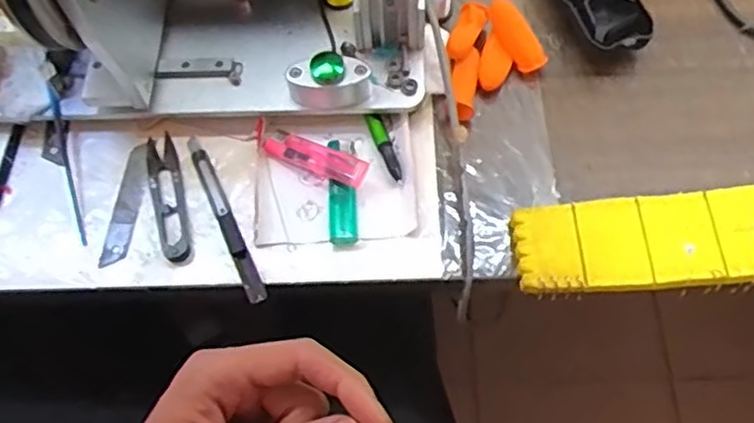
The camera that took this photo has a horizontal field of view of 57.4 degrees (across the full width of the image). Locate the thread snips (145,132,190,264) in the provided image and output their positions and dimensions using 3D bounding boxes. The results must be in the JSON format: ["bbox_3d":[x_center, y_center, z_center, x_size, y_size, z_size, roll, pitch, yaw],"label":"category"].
[{"bbox_3d":[-0.150,-0.012,0.494,0.023,0.013,0.106,-17,65,-5],"label":"thread snips"}]

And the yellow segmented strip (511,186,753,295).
[{"bbox_3d":[0.268,0.015,0.455,0.349,0.018,0.063,-5,64,1],"label":"yellow segmented strip"}]

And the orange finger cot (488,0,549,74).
[{"bbox_3d":[0.105,-0.133,0.519,0.022,0.014,0.059,-34,93,-12],"label":"orange finger cot"}]

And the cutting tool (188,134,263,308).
[{"bbox_3d":[-0.109,0.002,0.486,0.011,0.014,0.143,-24,66,-8],"label":"cutting tool"}]

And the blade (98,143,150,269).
[{"bbox_3d":[-0.179,-0.006,0.498,0.020,0.004,0.095,1,62,9],"label":"blade"}]

